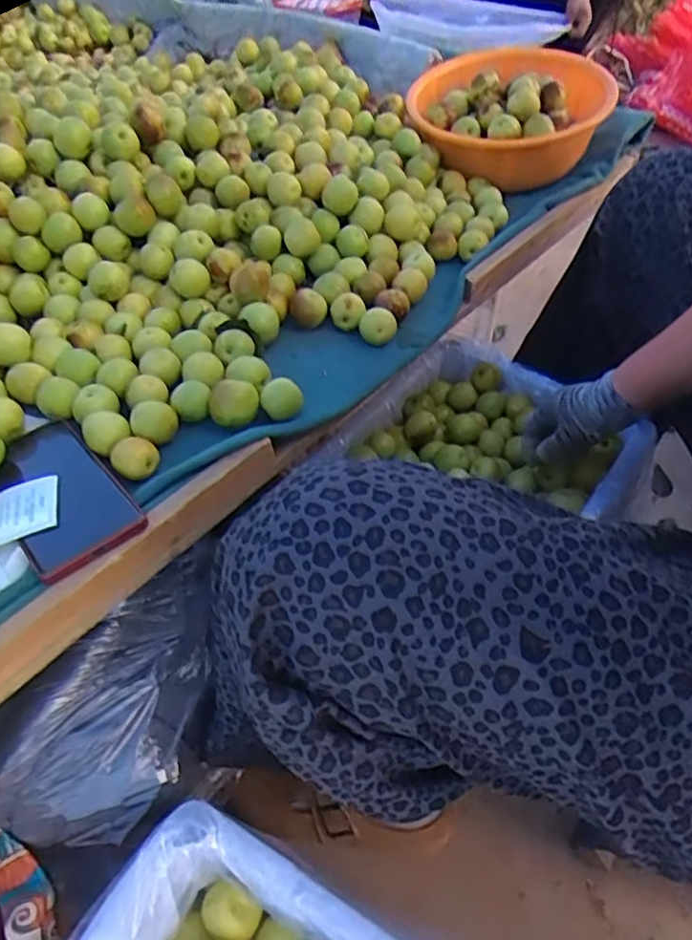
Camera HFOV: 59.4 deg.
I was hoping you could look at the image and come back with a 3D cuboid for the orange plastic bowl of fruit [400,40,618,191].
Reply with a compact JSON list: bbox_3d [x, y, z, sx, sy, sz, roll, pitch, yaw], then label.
[{"bbox_3d":[0.213,-0.491,0.830,0.262,0.104,0.278,7,48,6],"label":"orange plastic bowl of fruit"}]

